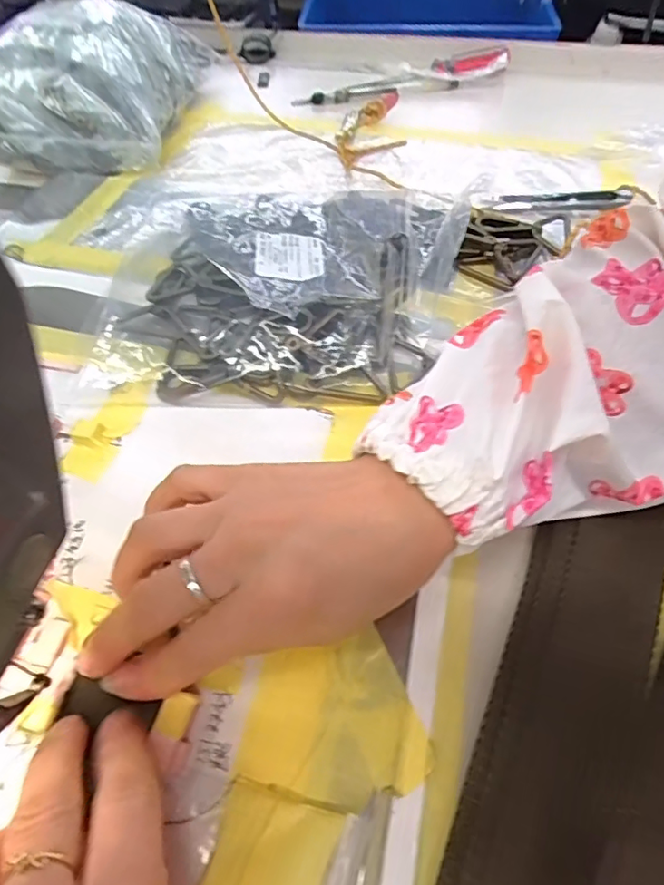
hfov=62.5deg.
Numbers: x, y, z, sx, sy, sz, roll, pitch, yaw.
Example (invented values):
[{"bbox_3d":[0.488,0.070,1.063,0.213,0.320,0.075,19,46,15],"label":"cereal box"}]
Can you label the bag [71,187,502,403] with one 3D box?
[{"bbox_3d":[-0.030,-0.107,0.323,0.211,0.050,0.186,3,54,3],"label":"bag"}]

